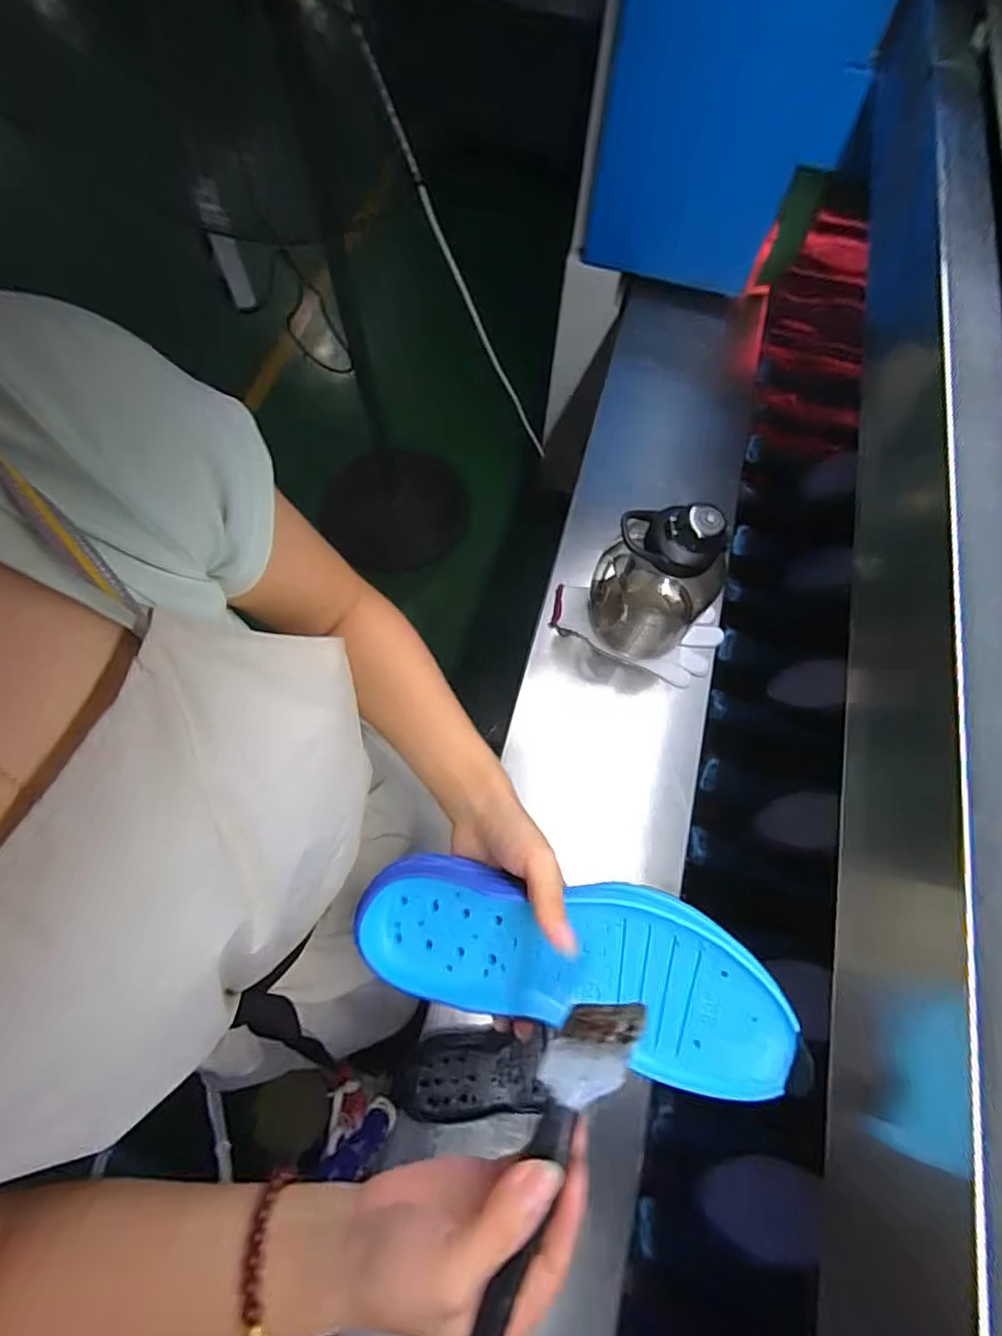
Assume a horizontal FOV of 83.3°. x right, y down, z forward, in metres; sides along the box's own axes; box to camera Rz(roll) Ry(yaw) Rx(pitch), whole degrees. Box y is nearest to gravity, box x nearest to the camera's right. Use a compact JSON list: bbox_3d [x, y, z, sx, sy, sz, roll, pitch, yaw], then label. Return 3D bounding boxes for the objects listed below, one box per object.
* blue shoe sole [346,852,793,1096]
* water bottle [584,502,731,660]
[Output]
[{"bbox_3d":[0.035,0.169,0.327,0.239,0.033,0.089,9,69,13],"label":"blue shoe sole"},{"bbox_3d":[0.171,-0.094,0.641,0.125,0.214,0.098,43,73,13],"label":"water bottle"}]

